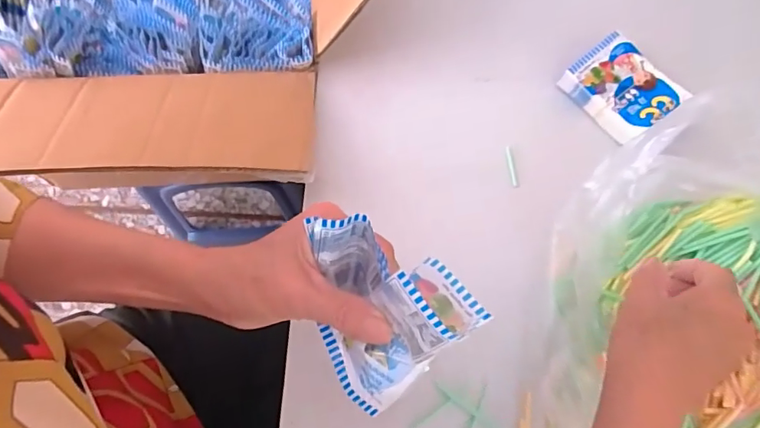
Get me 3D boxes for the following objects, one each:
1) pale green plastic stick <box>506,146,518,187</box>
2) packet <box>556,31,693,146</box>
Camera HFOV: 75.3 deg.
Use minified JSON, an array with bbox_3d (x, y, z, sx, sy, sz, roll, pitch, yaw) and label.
[{"bbox_3d":[0.119,-0.043,0.443,0.006,0.004,0.045,-1,57,-1],"label":"pale green plastic stick"},{"bbox_3d":[0.221,-0.114,0.448,0.072,0.025,0.087,-38,77,-9],"label":"packet"}]

